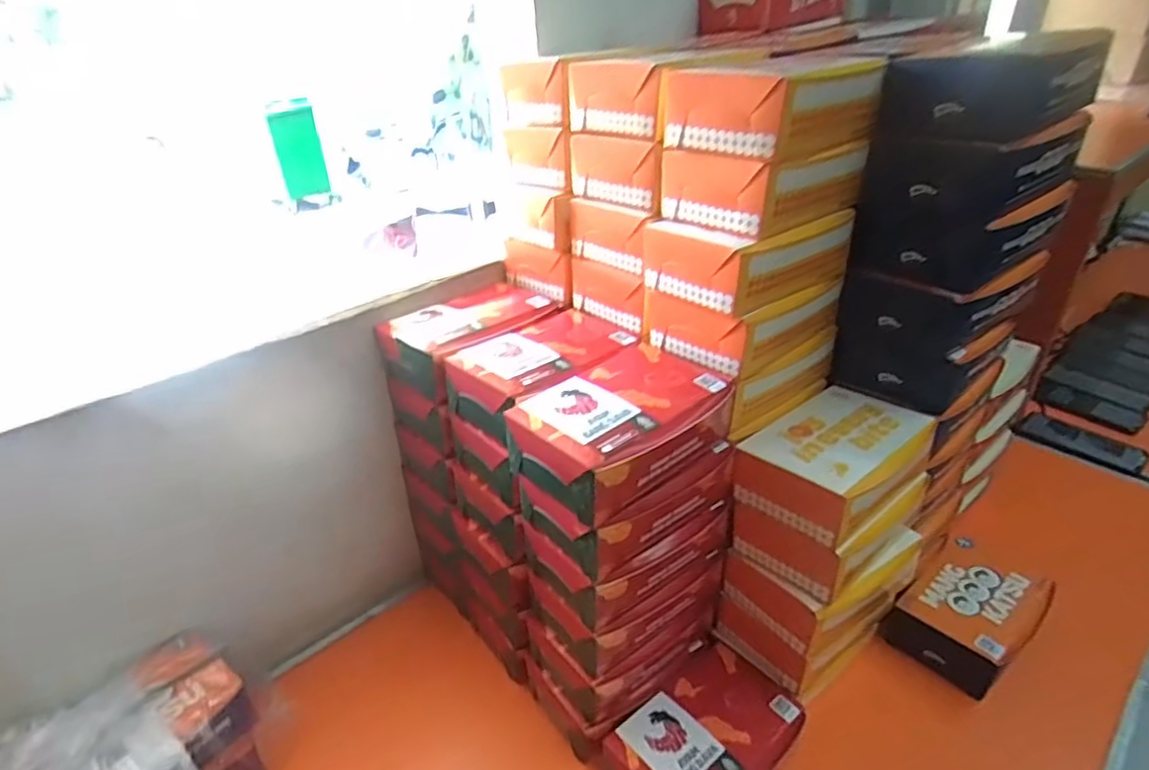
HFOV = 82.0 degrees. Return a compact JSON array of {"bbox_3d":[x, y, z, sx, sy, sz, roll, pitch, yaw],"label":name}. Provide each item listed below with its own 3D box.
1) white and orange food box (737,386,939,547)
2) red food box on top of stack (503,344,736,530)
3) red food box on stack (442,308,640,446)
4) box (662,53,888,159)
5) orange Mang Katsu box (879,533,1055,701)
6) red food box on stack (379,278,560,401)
[{"bbox_3d":[0.250,0.067,0.633,0.174,0.061,0.118,-27,39,-34],"label":"white and orange food box"},{"bbox_3d":[0.045,0.032,0.581,0.185,0.060,0.119,-25,38,-32],"label":"red food box on top of stack"},{"bbox_3d":[-0.027,-0.019,0.667,0.123,0.056,0.187,25,41,37],"label":"red food box on stack"},{"bbox_3d":[0.169,-0.242,0.564,0.145,0.061,0.134,-29,40,-35],"label":"box"},{"bbox_3d":[0.465,0.262,0.773,0.174,0.066,0.121,-27,39,-34],"label":"orange Mang Katsu box"},{"bbox_3d":[-0.106,-0.058,0.732,0.125,0.057,0.190,26,42,38],"label":"red food box on stack"}]

